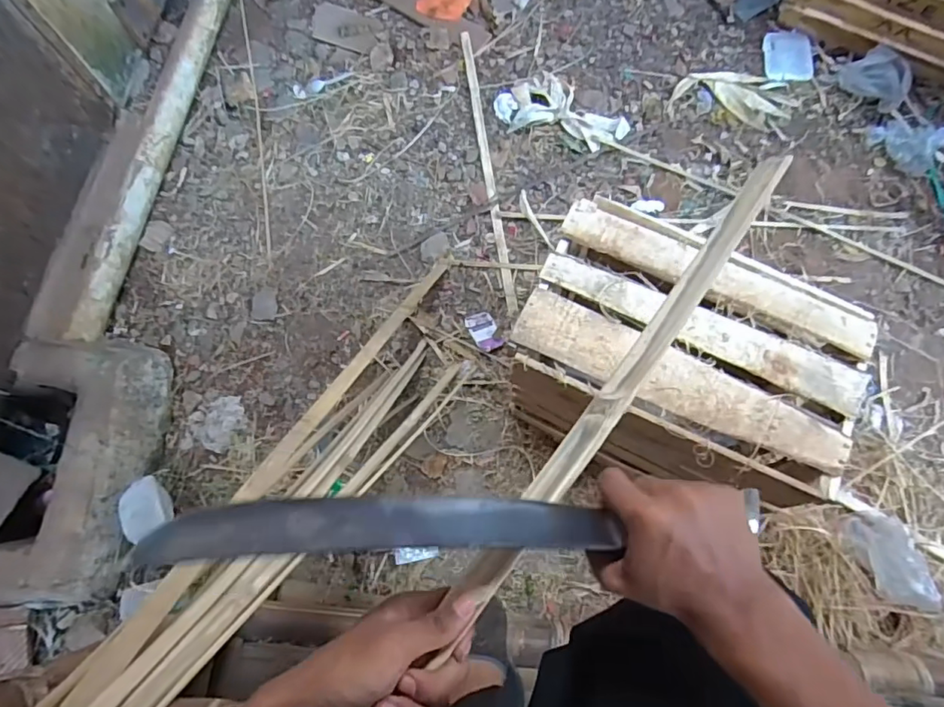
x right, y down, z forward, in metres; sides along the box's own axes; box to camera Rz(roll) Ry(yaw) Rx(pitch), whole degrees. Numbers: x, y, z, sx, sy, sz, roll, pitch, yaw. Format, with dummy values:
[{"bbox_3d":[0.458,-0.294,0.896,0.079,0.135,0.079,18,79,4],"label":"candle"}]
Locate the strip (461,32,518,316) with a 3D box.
[{"bbox_3d":[0.039,-0.517,1.434,0.028,0.012,0.879,-8,71,-1],"label":"strip"}]

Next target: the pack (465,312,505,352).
[{"bbox_3d":[0.028,-0.051,1.274,0.064,0.018,0.101,-22,72,-6],"label":"pack"}]

